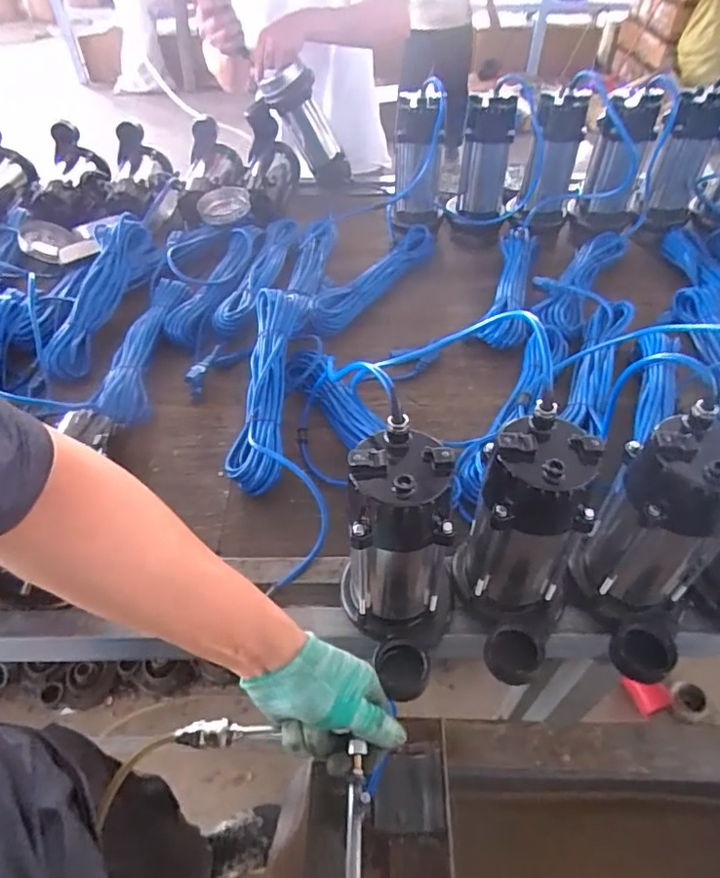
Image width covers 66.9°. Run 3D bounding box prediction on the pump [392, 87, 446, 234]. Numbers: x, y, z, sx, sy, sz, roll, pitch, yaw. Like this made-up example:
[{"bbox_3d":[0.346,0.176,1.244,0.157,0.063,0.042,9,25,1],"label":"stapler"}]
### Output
[{"bbox_3d":[0.110,-0.521,1.052,0.094,0.258,0.094,0,48,1],"label":"pump"}]

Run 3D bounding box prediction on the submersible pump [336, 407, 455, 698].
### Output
[{"bbox_3d":[0.029,0.123,0.512,0.118,0.242,0.136,15,50,14],"label":"submersible pump"}]

